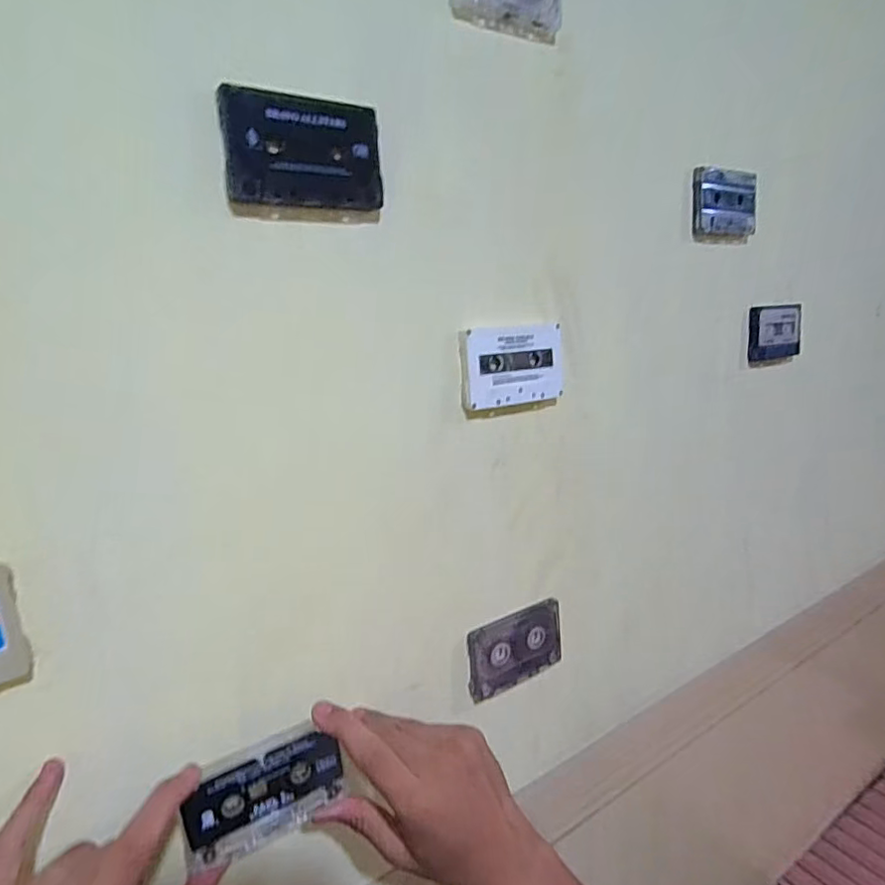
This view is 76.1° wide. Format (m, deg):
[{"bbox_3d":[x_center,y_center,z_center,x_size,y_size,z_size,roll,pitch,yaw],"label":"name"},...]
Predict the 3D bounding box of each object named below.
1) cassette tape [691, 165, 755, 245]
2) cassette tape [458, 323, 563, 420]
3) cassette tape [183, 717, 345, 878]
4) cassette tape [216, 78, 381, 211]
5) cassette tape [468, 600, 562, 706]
[{"bbox_3d":[0.301,-0.251,0.601,0.100,0.071,0.022,-13,16,-37],"label":"cassette tape"},{"bbox_3d":[0.058,-0.061,0.475,0.100,0.072,0.019,-12,9,-30],"label":"cassette tape"},{"bbox_3d":[-0.112,0.221,0.358,0.095,0.066,0.010,-10,14,-26],"label":"cassette tape"},{"bbox_3d":[-0.085,-0.184,0.357,0.099,0.063,0.012,-11,14,-30],"label":"cassette tape"},{"bbox_3d":[0.069,0.189,0.519,0.100,0.066,0.010,-12,15,-31],"label":"cassette tape"}]

